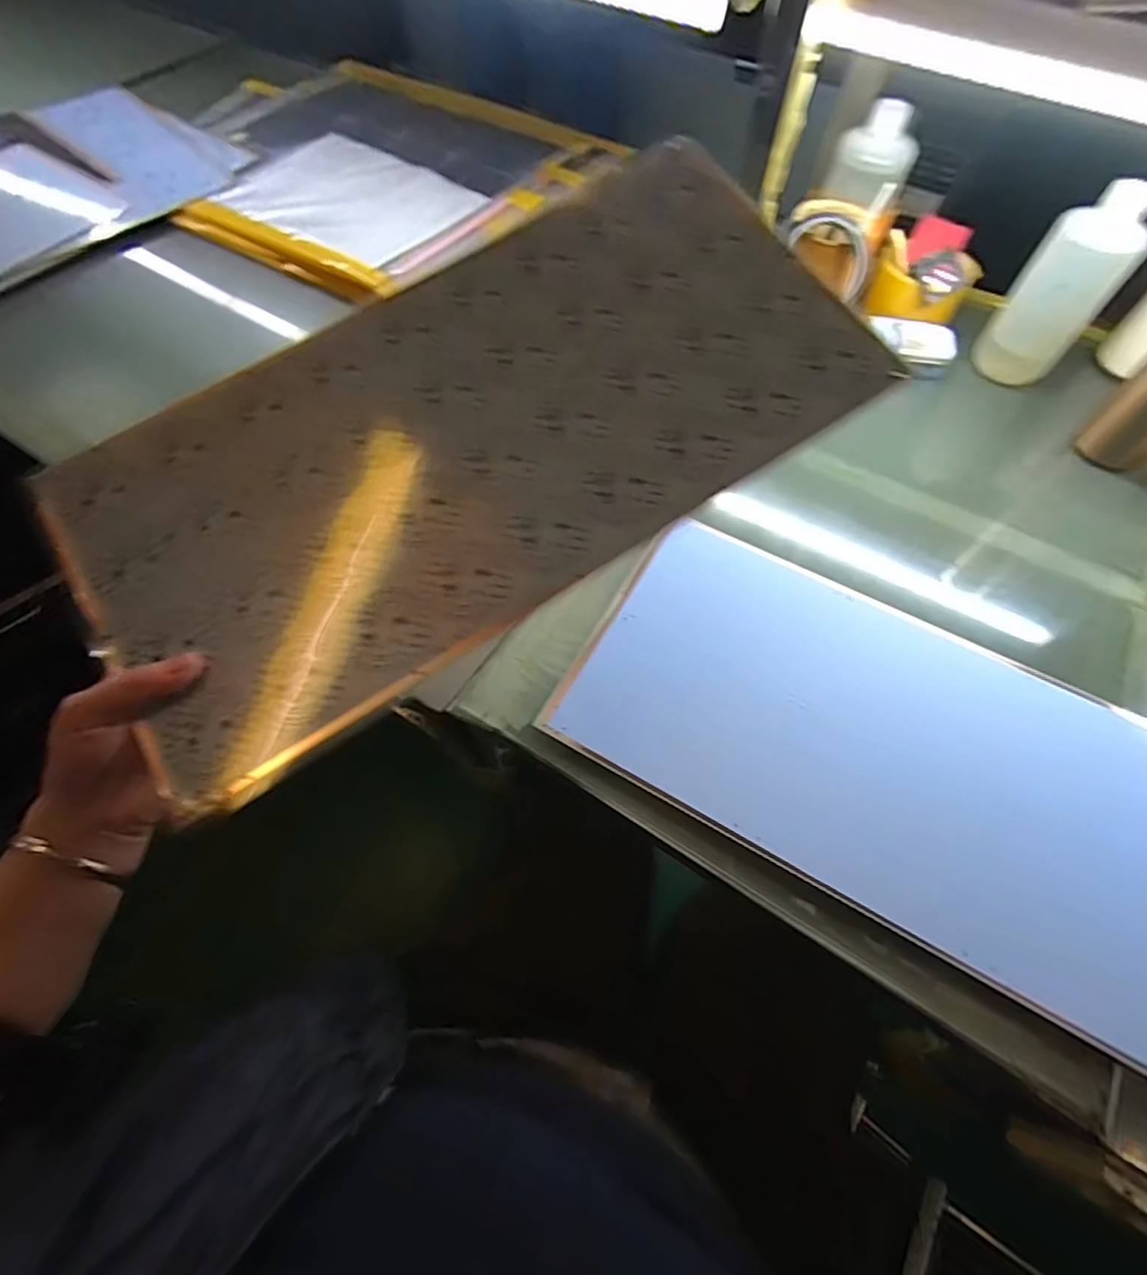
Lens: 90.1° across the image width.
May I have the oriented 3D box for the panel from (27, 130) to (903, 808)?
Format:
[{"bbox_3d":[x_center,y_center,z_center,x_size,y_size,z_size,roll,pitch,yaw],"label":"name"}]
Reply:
[{"bbox_3d":[-0.059,-0.125,0.346,0.469,0.009,0.240,-34,75,-7],"label":"panel"}]

